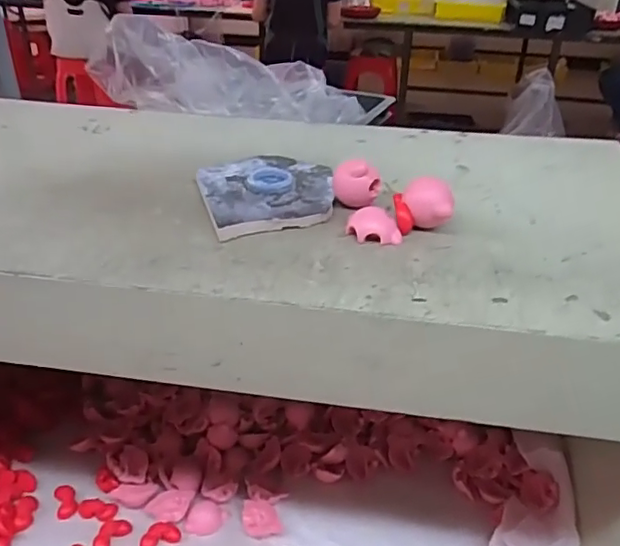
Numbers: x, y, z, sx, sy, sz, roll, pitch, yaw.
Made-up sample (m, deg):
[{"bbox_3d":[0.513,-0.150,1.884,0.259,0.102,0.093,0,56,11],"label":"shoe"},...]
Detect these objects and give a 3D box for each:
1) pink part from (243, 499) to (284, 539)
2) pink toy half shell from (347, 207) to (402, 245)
[{"bbox_3d":[-0.039,0.200,0.467,0.030,0.009,0.031,-4,32,-9],"label":"pink part"},{"bbox_3d":[0.037,-0.027,0.322,0.030,0.011,0.022,6,32,6],"label":"pink toy half shell"}]

